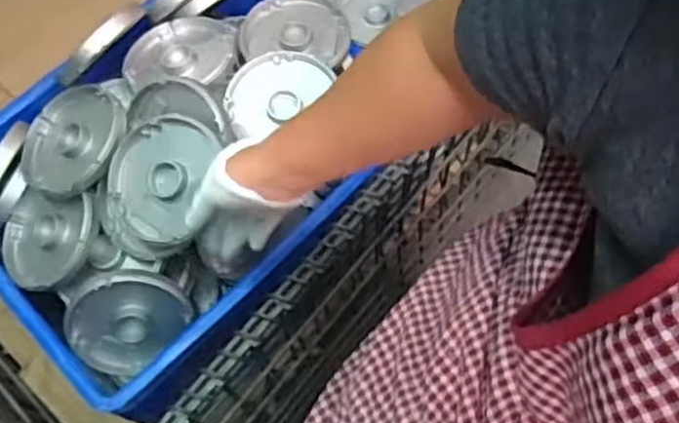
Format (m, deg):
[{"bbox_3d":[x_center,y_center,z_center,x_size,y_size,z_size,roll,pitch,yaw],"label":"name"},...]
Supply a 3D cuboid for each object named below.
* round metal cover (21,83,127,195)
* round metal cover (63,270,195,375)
[{"bbox_3d":[-0.310,-0.080,0.850,0.136,0.030,0.135,-10,64,20],"label":"round metal cover"},{"bbox_3d":[-0.242,0.123,0.816,0.116,0.022,0.143,40,107,-21],"label":"round metal cover"}]

